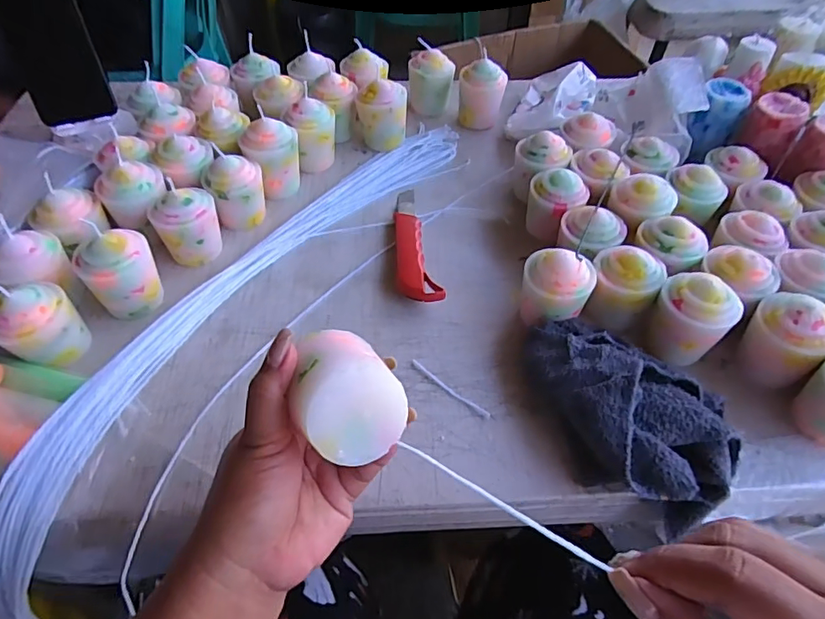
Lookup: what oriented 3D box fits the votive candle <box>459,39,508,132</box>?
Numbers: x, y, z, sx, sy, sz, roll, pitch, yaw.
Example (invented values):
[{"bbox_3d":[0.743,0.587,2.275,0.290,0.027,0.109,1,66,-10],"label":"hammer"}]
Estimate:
[{"bbox_3d":[0.082,-0.264,0.620,0.050,0.084,0.044,28,56,19],"label":"votive candle"}]

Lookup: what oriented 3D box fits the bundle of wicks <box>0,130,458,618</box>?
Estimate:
[{"bbox_3d":[-0.149,-0.003,0.508,0.131,0.128,0.604,24,55,17],"label":"bundle of wicks"}]

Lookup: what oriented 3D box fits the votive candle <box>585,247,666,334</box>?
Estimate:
[{"bbox_3d":[0.178,-0.019,0.436,0.054,0.057,0.051,10,52,6],"label":"votive candle"}]

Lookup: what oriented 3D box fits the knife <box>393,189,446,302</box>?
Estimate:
[{"bbox_3d":[-0.004,-0.071,0.512,0.037,0.019,0.166,-8,52,-7],"label":"knife"}]

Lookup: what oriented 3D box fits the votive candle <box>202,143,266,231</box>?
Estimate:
[{"bbox_3d":[-0.173,-0.116,0.510,0.054,0.064,0.045,-14,53,-12],"label":"votive candle"}]

